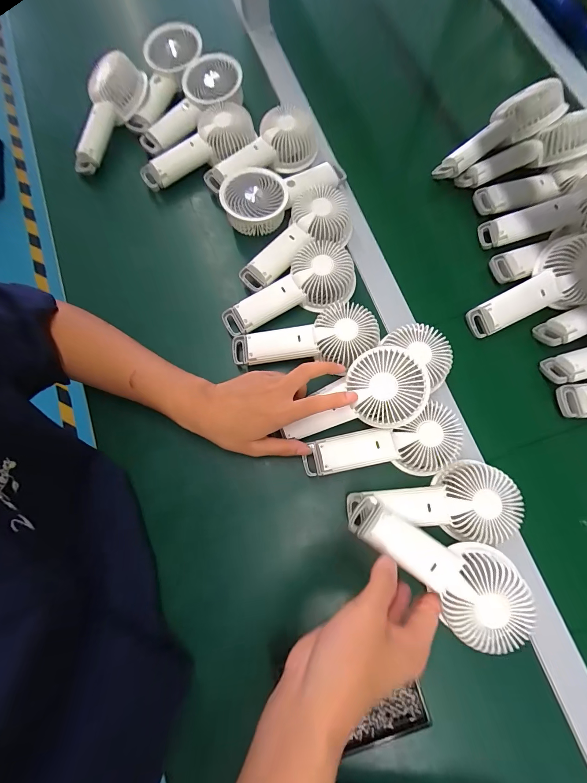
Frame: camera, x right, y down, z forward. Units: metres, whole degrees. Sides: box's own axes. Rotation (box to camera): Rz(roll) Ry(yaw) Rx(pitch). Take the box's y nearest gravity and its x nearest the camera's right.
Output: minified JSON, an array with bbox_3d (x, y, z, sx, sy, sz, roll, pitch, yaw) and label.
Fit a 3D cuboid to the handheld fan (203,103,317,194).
[{"bbox_3d":[-0.052,-0.347,0.470,0.175,0.049,0.083,-34,78,-6],"label":"handheld fan"}]

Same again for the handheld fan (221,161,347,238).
[{"bbox_3d":[-0.013,-0.280,0.444,0.177,0.054,0.089,-17,77,-3],"label":"handheld fan"}]

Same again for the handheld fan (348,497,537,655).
[{"bbox_3d":[0.139,0.168,0.312,0.173,0.030,0.081,31,79,13],"label":"handheld fan"}]

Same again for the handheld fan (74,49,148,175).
[{"bbox_3d":[-0.285,-0.408,0.477,0.069,0.048,0.173,27,91,8],"label":"handheld fan"}]

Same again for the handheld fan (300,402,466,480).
[{"bbox_3d":[0.098,0.061,0.362,0.176,0.039,0.080,-8,76,0],"label":"handheld fan"}]

